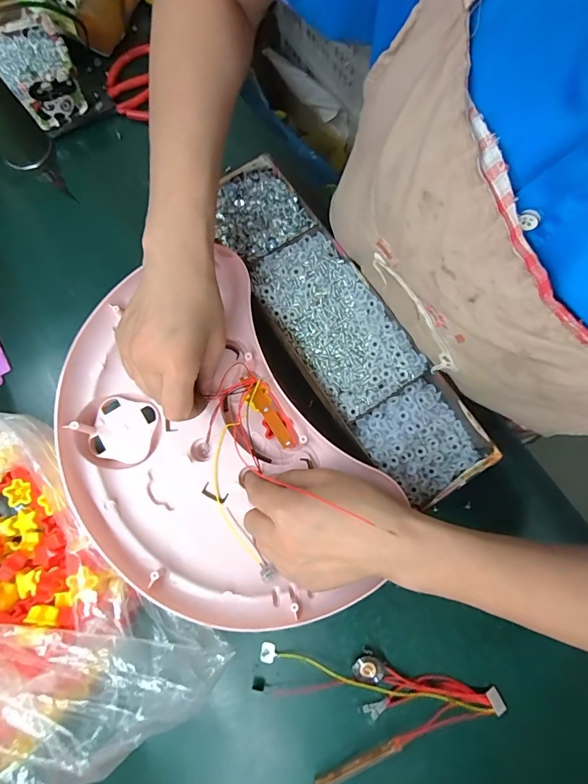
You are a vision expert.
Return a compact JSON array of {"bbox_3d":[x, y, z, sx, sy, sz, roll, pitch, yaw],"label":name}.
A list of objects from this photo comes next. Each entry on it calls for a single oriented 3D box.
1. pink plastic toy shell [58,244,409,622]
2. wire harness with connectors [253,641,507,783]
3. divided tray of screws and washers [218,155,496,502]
[{"bbox_3d":[-0.073,0.051,0.355,0.223,0.048,0.317,-33,79,-7],"label":"pink plastic toy shell"},{"bbox_3d":[0.071,0.280,0.341,0.208,0.017,0.095,4,77,2],"label":"wire harness with connectors"},{"bbox_3d":[0.040,-0.068,0.394,0.099,0.031,0.372,-33,79,-7],"label":"divided tray of screws and washers"}]

